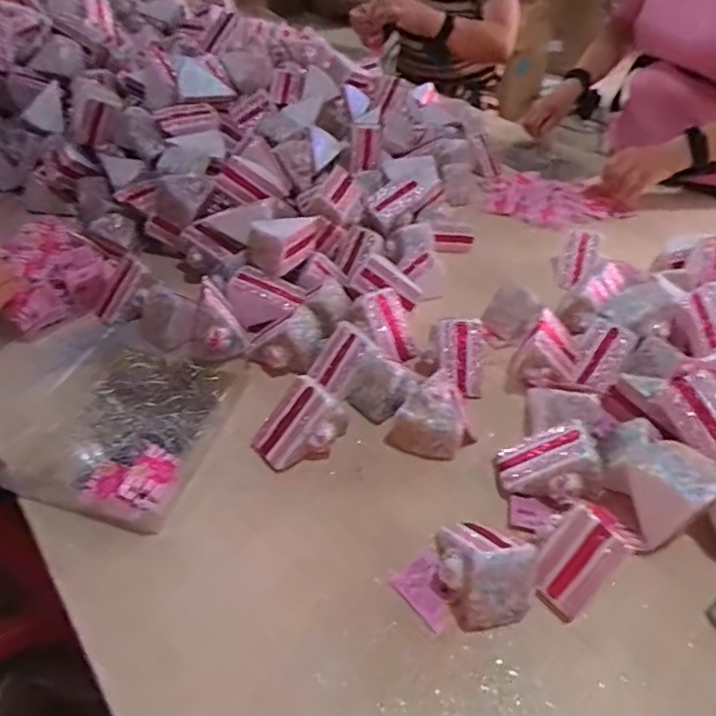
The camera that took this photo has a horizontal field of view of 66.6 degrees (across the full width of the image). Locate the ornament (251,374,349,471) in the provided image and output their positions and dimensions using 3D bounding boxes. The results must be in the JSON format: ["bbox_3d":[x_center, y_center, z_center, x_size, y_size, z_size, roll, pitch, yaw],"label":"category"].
[{"bbox_3d":[-0.055,0.063,0.525,0.081,0.056,0.058,-31,52,-31],"label":"ornament"}]

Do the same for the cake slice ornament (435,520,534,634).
[{"bbox_3d":[0.095,0.170,0.431,0.084,0.075,0.055,26,48,24],"label":"cake slice ornament"}]

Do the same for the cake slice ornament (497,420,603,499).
[{"bbox_3d":[0.180,0.099,0.518,0.081,0.059,0.063,0,43,-2],"label":"cake slice ornament"}]

